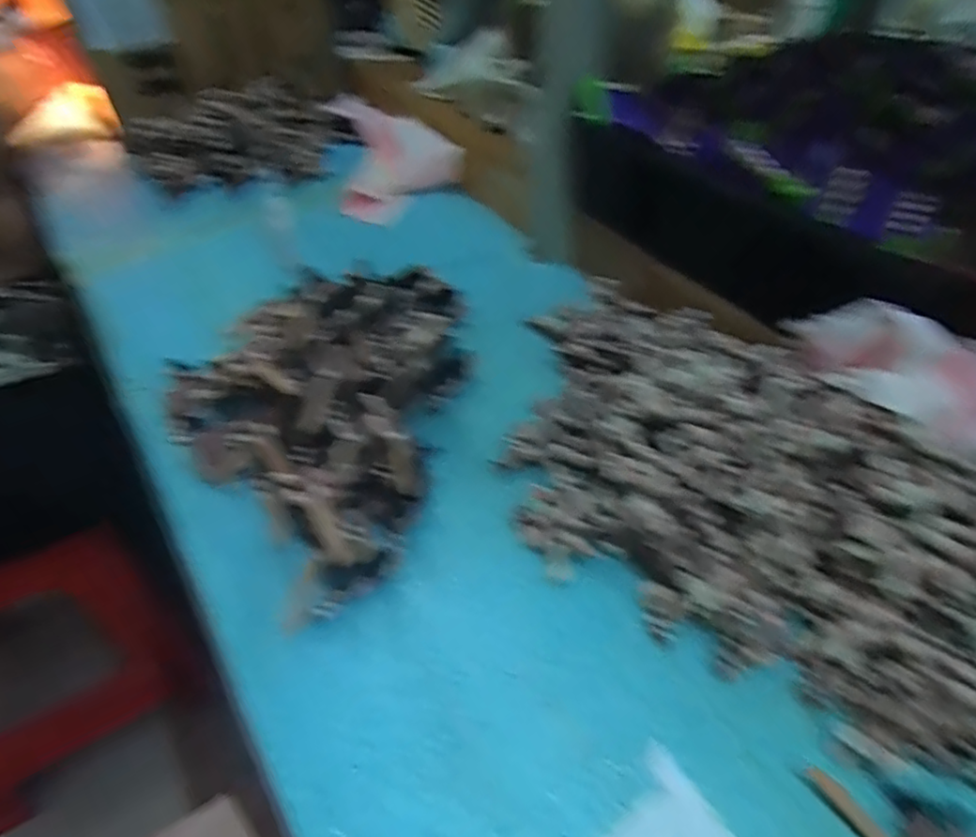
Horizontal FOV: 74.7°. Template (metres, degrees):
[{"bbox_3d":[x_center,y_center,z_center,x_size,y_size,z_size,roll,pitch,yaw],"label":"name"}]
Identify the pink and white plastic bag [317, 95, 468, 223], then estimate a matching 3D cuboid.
[{"bbox_3d":[-0.147,-0.317,0.776,0.138,0.057,0.225,-28,52,-25],"label":"pink and white plastic bag"}]

